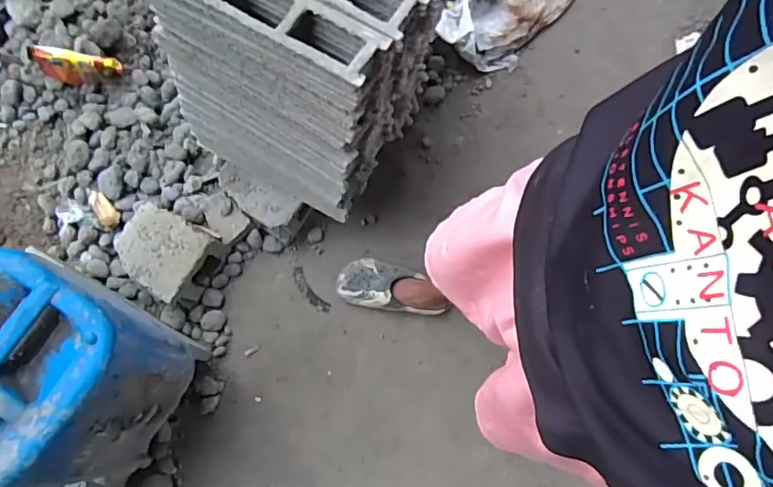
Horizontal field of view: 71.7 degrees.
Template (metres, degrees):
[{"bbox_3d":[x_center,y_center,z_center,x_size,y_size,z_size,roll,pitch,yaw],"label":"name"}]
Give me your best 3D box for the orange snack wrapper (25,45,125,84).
[{"bbox_3d":[-0.765,-0.447,1.327,0.193,0.128,0.044,-5,79,-1],"label":"orange snack wrapper"}]

